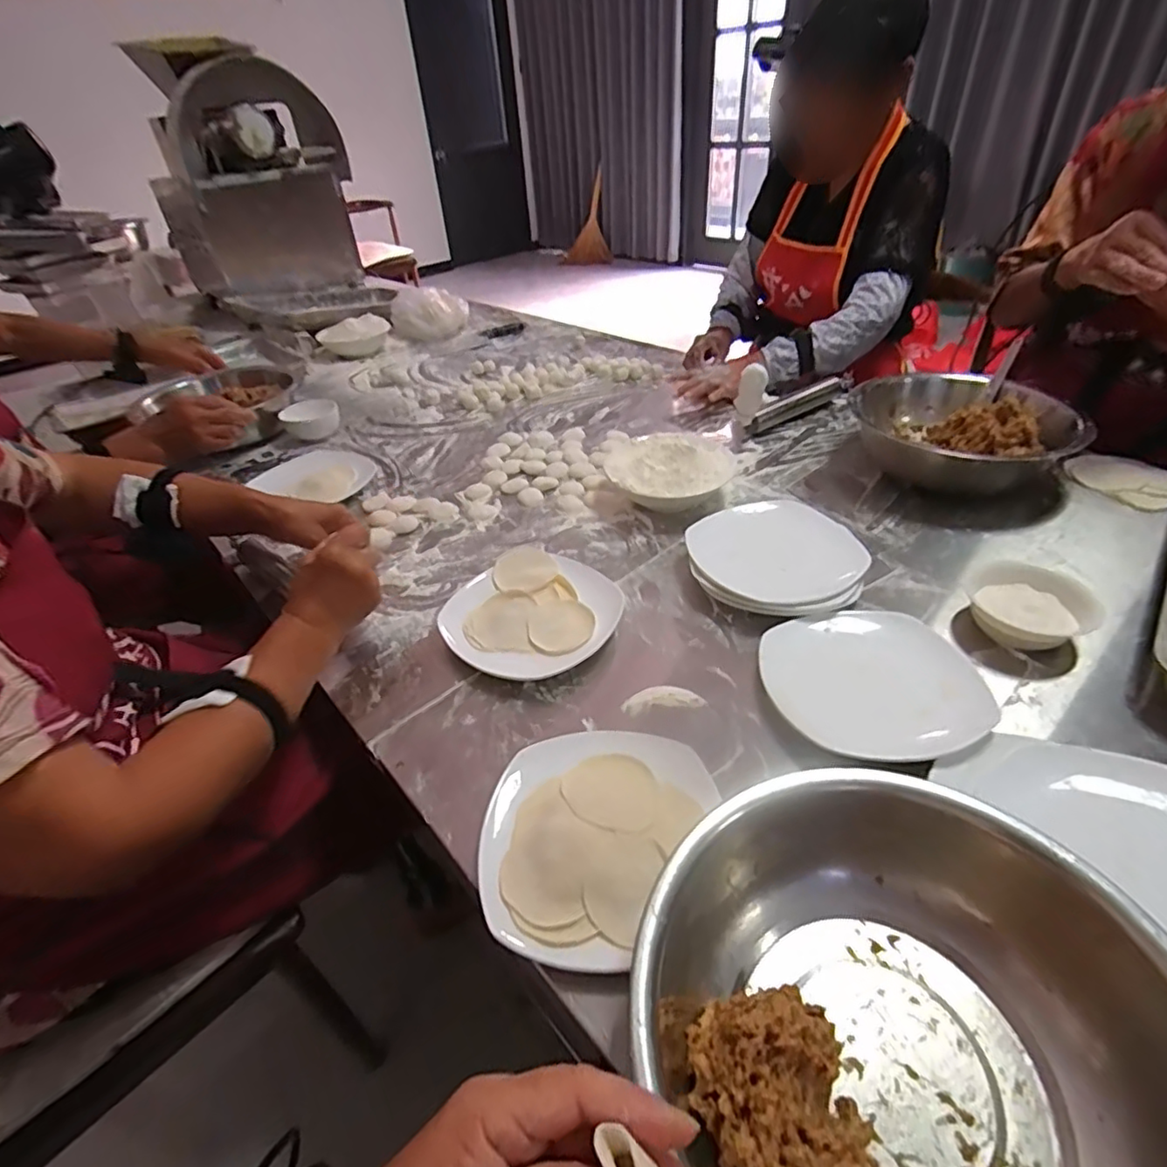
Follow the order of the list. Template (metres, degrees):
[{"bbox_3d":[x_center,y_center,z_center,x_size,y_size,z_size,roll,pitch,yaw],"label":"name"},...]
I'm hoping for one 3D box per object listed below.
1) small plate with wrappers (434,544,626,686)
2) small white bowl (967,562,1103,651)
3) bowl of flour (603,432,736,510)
[{"bbox_3d":[-0.052,0.030,0.662,0.185,0.027,0.188,-4,38,3],"label":"small plate with wrappers"},{"bbox_3d":[0.432,0.018,0.585,0.089,0.049,0.095,-4,38,3],"label":"small white bowl"},{"bbox_3d":[0.117,-0.154,0.827,0.171,0.065,0.161,-3,39,2],"label":"bowl of flour"}]

